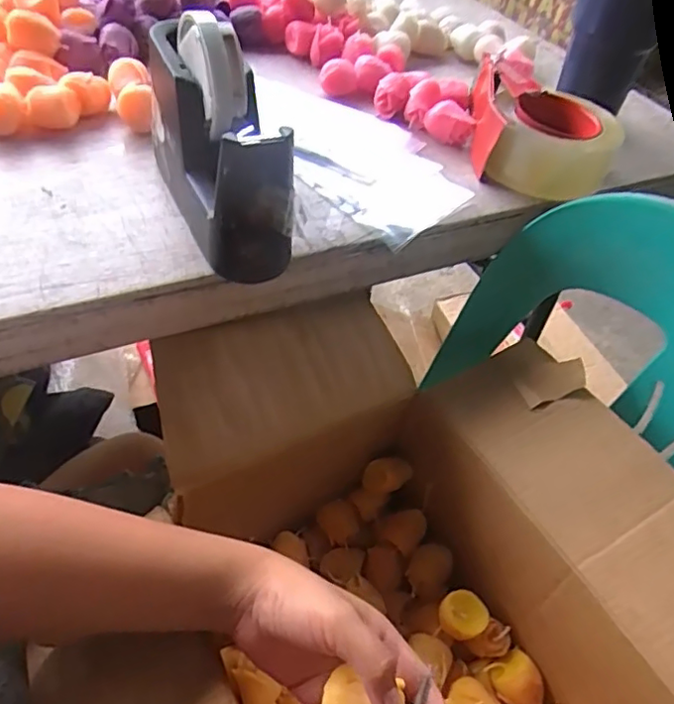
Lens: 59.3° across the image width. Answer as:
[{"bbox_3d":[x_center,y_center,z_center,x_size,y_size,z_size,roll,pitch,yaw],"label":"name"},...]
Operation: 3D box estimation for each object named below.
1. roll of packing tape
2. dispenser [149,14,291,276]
[{"bbox_3d":[0.198,-0.192,0.547,0.109,0.056,0.106,4,48,-5],"label":"roll of packing tape"},{"bbox_3d":[-0.086,-0.151,0.415,0.056,0.122,0.181,-17,54,-23],"label":"dispenser"}]

